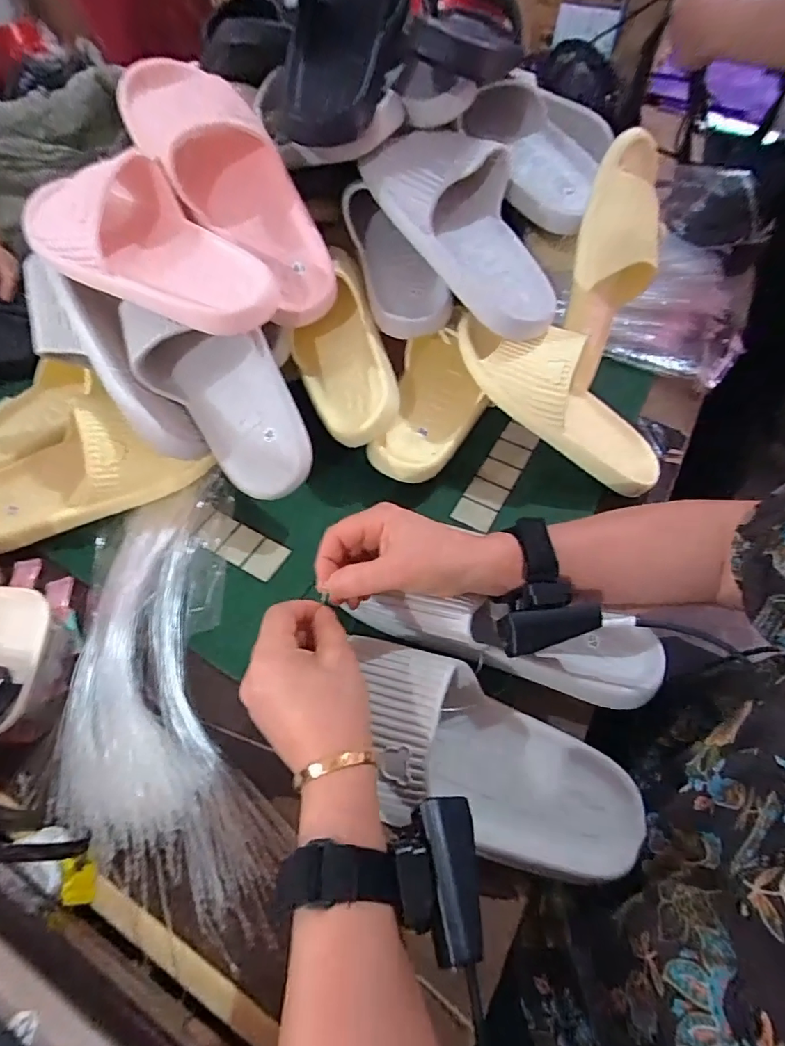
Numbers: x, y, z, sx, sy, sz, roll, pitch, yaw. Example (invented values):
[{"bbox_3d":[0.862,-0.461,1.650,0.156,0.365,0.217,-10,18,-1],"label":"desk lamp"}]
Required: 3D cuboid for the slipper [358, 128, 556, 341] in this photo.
[{"bbox_3d":[0.083,-0.281,0.480,0.117,0.054,0.228,-31,79,-21],"label":"slipper"}]

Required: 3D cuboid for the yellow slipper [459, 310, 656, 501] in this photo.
[{"bbox_3d":[0.171,-0.128,0.505,0.241,0.060,0.095,35,57,-12],"label":"yellow slipper"}]

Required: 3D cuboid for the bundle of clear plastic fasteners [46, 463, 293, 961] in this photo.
[{"bbox_3d":[-0.186,0.118,0.407,0.157,0.033,0.364,-13,57,-11],"label":"bundle of clear plastic fasteners"}]

